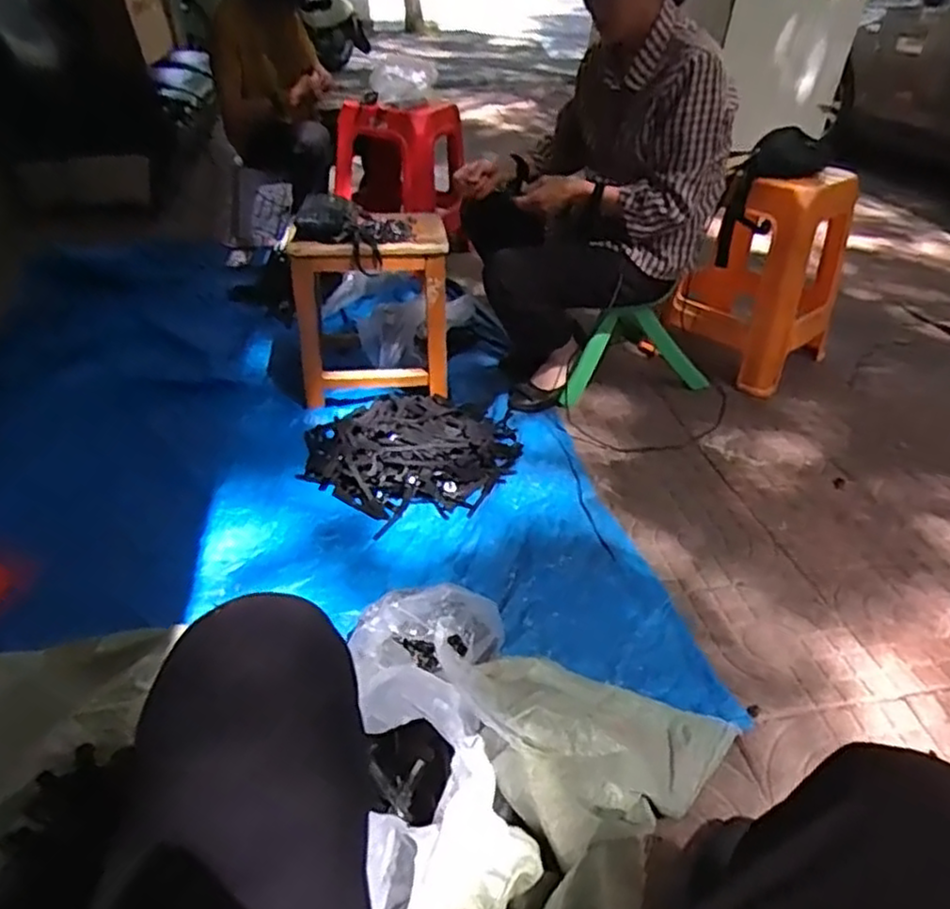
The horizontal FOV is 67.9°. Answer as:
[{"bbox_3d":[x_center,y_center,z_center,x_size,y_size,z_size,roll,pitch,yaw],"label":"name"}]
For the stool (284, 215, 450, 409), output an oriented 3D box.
[{"bbox_3d":[-0.216,-0.295,1.503,0.303,0.360,0.185,-4,36,-5],"label":"stool"}]

